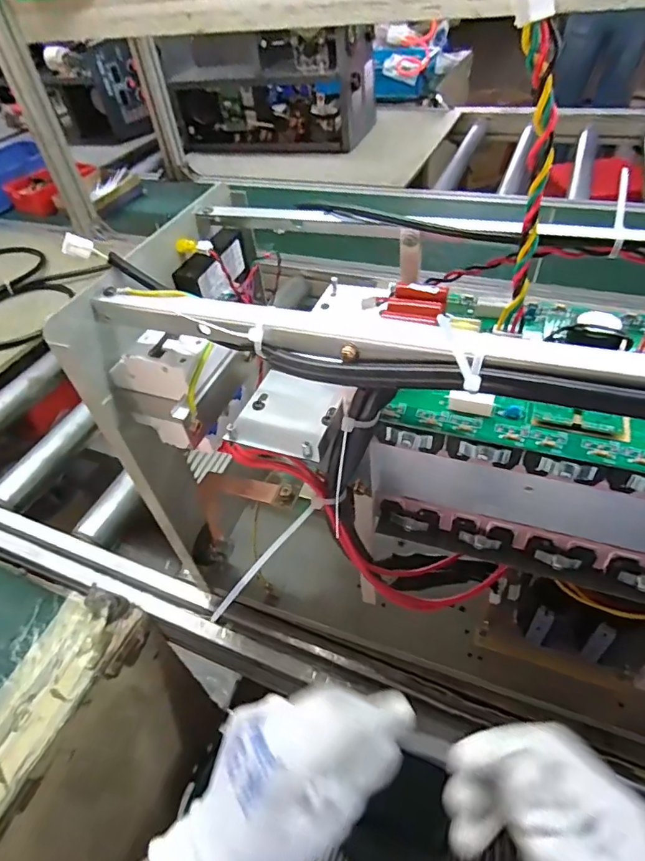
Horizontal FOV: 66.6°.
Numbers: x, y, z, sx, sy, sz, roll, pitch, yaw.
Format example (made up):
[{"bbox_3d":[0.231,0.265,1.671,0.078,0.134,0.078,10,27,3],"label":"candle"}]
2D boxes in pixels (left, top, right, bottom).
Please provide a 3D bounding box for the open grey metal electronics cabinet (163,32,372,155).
[{"bbox_3d":[-0.153,-0.952,1.378,0.562,0.227,0.219,11,49,17],"label":"open grey metal electronics cabinet"}]

